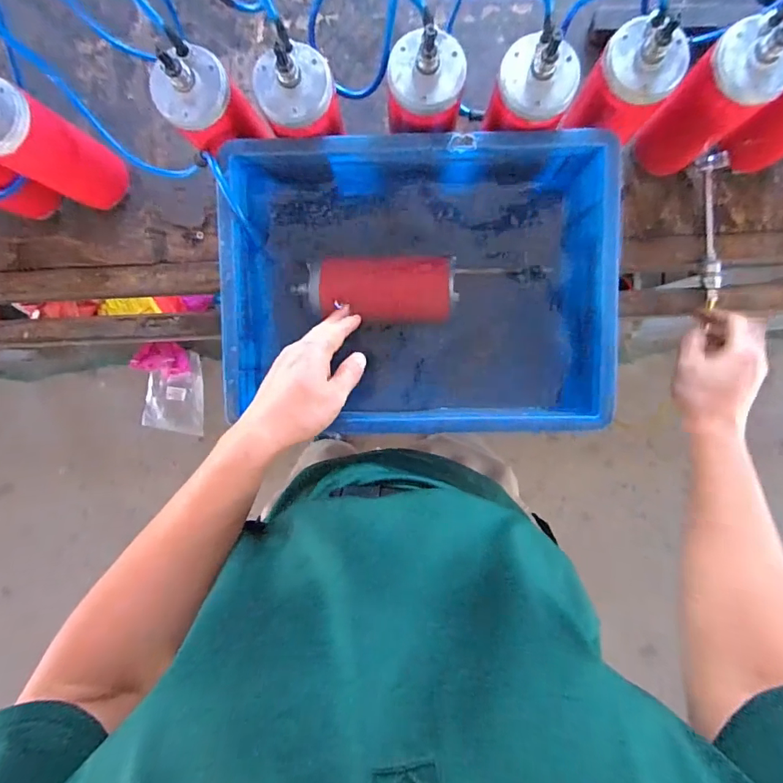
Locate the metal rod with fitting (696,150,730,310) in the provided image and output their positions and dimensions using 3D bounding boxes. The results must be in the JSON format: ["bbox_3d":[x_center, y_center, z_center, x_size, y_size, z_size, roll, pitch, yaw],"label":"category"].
[{"bbox_3d":[0.400,-0.200,0.572,0.027,0.016,0.182,-4,95,3],"label":"metal rod with fitting"}]

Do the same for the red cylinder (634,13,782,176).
[{"bbox_3d":[0.337,-0.304,0.488,0.075,0.186,0.079,-37,92,5],"label":"red cylinder"}]

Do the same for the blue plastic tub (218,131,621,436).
[{"bbox_3d":[0.030,-0.115,0.524,0.400,0.128,0.306,1,95,3],"label":"blue plastic tub"}]

